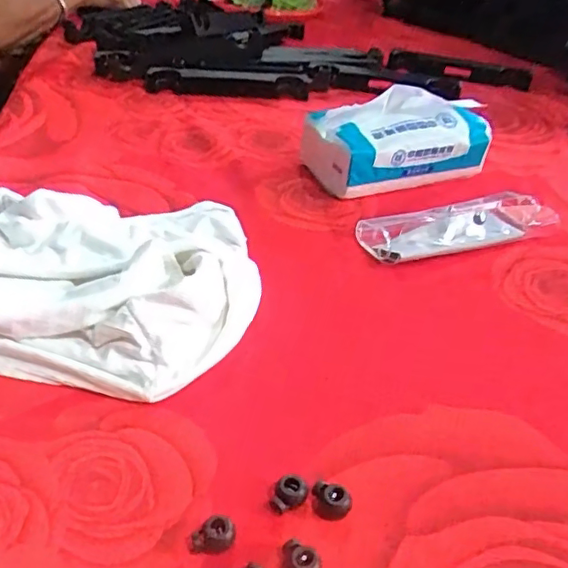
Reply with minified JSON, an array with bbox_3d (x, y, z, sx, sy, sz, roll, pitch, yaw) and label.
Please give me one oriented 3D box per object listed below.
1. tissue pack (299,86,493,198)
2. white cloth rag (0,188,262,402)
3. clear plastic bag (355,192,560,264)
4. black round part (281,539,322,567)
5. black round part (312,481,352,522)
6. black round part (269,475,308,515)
[{"bbox_3d":[0.103,-0.141,0.549,0.164,0.080,0.095,-15,40,-24],"label":"tissue pack"},{"bbox_3d":[-0.132,-0.015,0.392,0.228,0.049,0.182,7,38,5],"label":"white cloth rag"},{"bbox_3d":[0.144,-0.052,0.474,0.162,0.028,0.049,-11,40,-17],"label":"clear plastic bag"},{"bbox_3d":[0.006,0.122,0.254,0.020,0.012,0.013,31,45,31],"label":"black round part"},{"bbox_3d":[0.022,0.104,0.278,0.020,0.011,0.013,17,40,18],"label":"black round part"},{"bbox_3d":[0.002,0.102,0.281,0.018,0.012,0.012,-20,43,-27],"label":"black round part"}]

